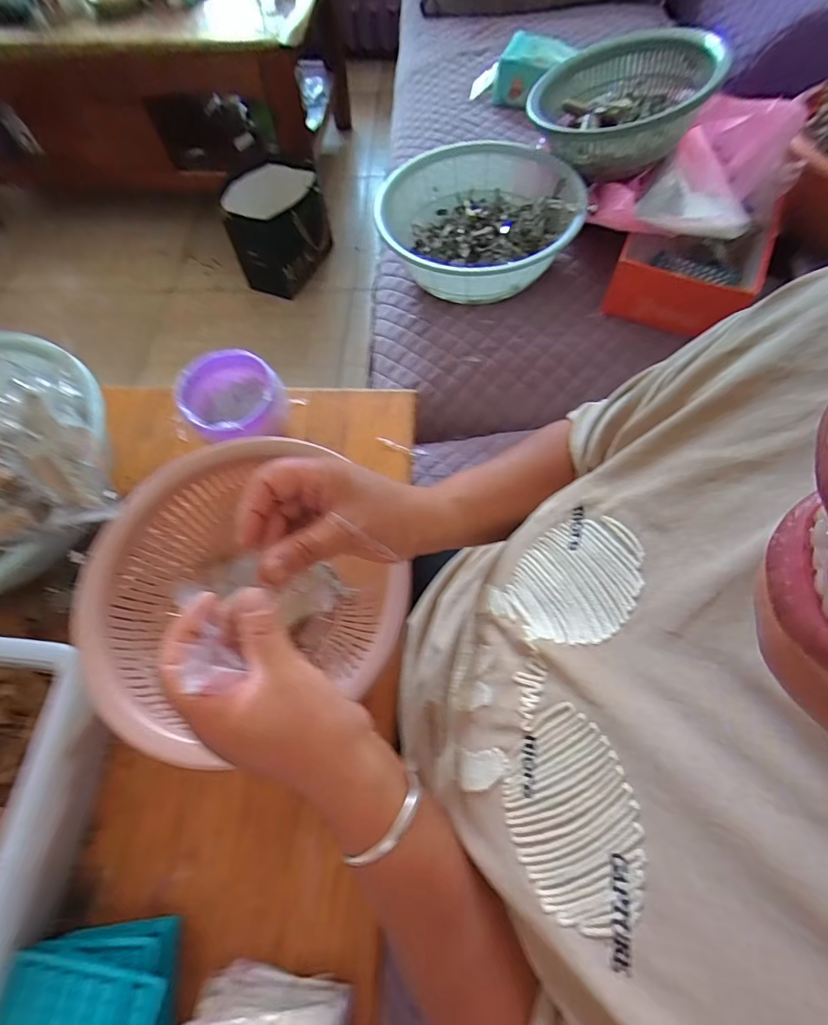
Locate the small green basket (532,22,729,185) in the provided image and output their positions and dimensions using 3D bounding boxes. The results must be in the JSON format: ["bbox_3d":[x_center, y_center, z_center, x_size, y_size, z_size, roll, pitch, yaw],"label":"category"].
[{"bbox_3d":[0.329,-0.665,0.723,0.266,0.132,0.278,27,69,14],"label":"small green basket"}]

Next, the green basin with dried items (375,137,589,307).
[{"bbox_3d":[0.099,-0.474,0.768,0.322,0.129,0.302,-1,66,2],"label":"green basin with dried items"}]

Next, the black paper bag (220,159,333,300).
[{"bbox_3d":[-0.408,-0.865,1.401,0.290,0.265,0.217,-10,66,-2],"label":"black paper bag"}]

